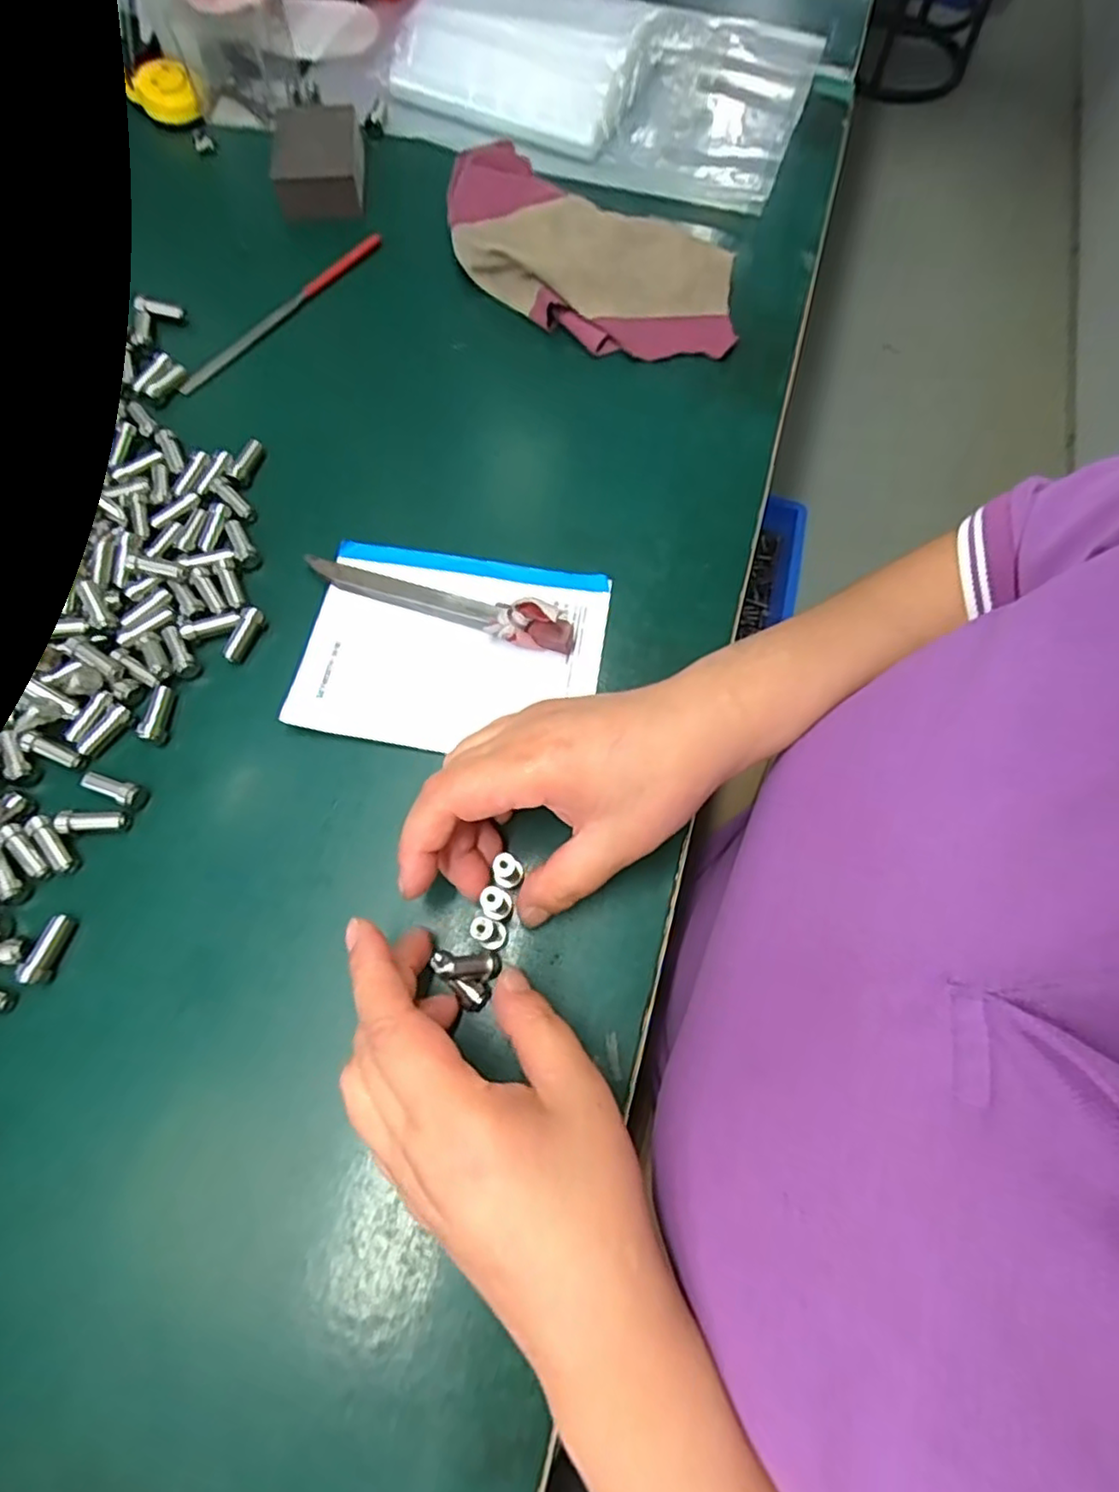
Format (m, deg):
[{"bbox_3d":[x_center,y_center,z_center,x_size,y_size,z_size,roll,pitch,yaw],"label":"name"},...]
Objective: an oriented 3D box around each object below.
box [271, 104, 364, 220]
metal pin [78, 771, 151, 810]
[{"bbox_3d":[-0.155,-0.380,0.431,0.053,0.028,0.085,-6,70,-3],"label":"box"},{"bbox_3d":[-0.197,0.018,0.294,0.028,0.008,0.010,21,71,6],"label":"metal pin"}]

